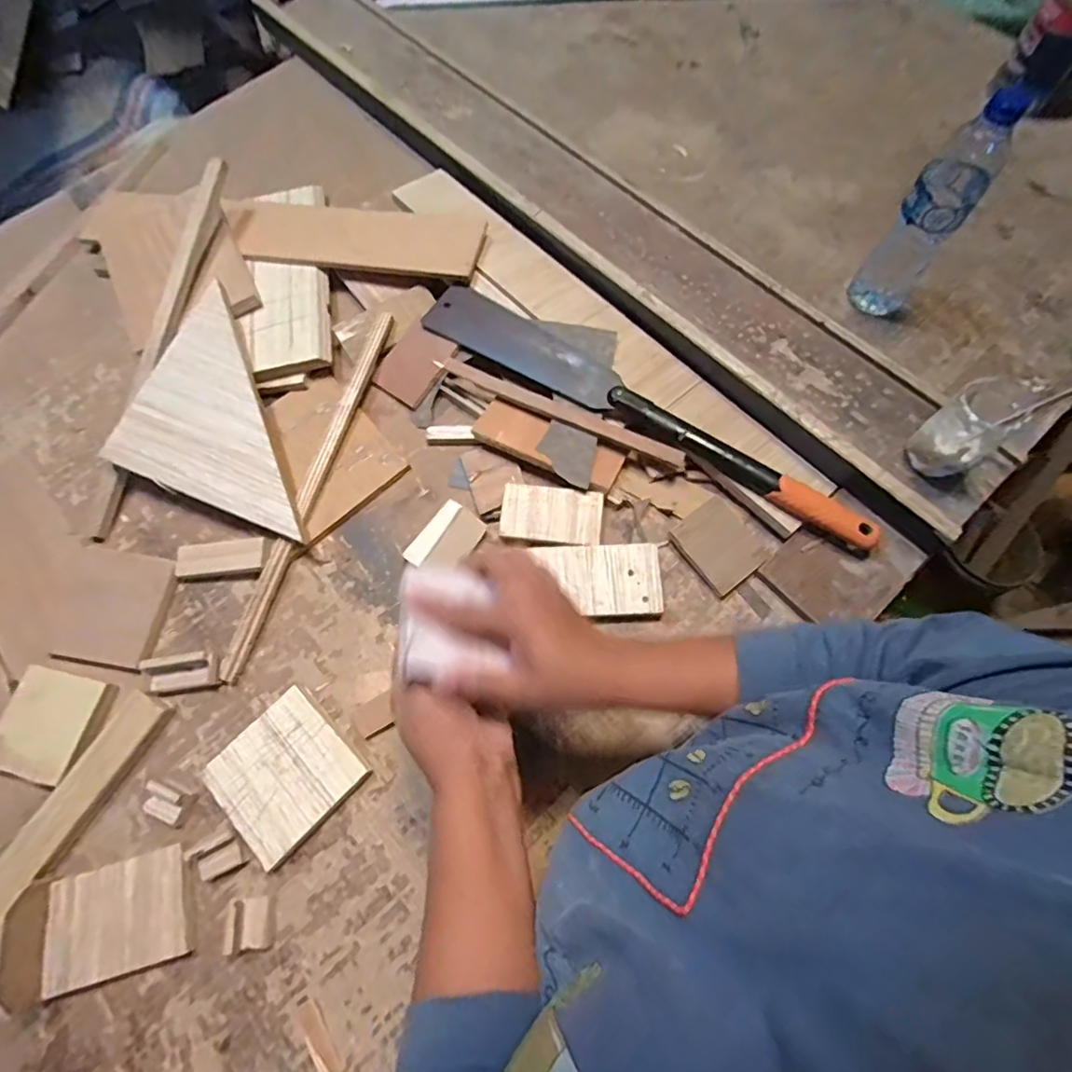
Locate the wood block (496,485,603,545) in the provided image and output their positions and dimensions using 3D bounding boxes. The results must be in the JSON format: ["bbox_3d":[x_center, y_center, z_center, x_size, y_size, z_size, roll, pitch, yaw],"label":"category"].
[{"bbox_3d":[0.017,-0.021,0.611,0.106,0.010,0.064,7,71,4],"label":"wood block"}]

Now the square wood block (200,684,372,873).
[{"bbox_3d":[-0.237,0.223,0.531,0.114,0.019,0.115,43,77,15],"label":"square wood block"}]

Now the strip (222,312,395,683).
[{"bbox_3d":[-0.249,-0.066,0.629,0.028,0.012,0.451,15,71,7],"label":"strip"}]

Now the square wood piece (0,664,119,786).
[{"bbox_3d":[-0.481,0.186,0.556,0.096,0.011,0.098,12,71,6],"label":"square wood piece"}]

